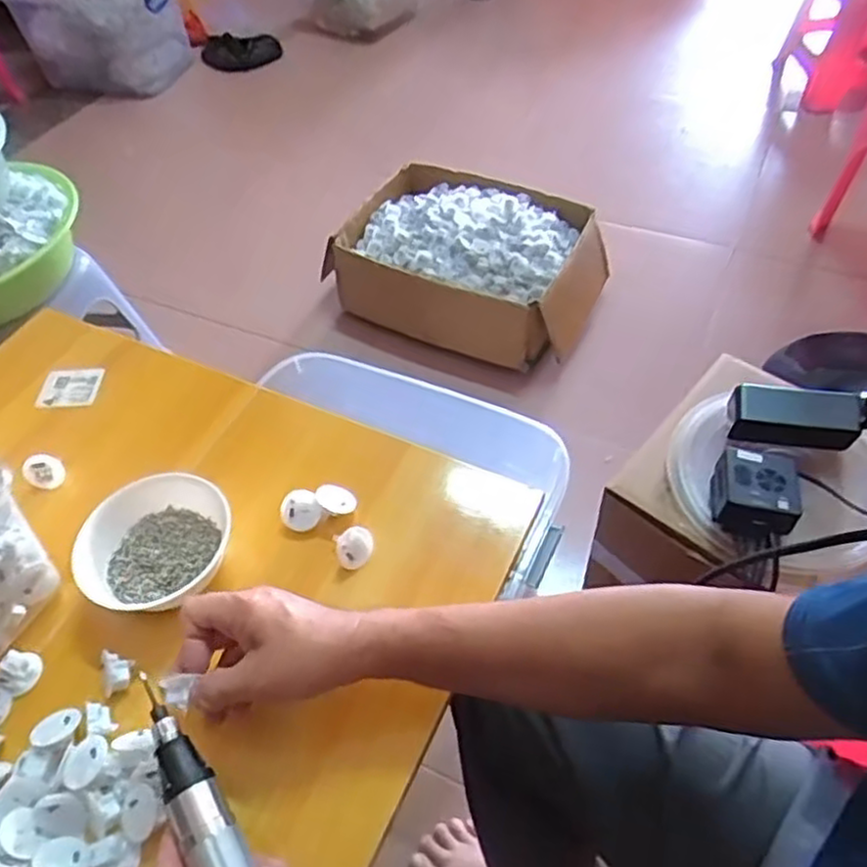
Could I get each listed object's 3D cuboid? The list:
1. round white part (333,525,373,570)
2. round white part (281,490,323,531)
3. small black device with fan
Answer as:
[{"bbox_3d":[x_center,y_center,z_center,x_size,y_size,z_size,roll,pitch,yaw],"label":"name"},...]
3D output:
[{"bbox_3d":[-0.065,0.092,0.586,0.032,0.032,0.015,-27,11,-4],"label":"round white part"},{"bbox_3d":[-0.112,0.065,0.603,0.031,0.023,0.031,-2,52,3],"label":"round white part"},{"bbox_3d":[0.342,0.063,0.760,0.078,0.048,0.084,9,53,11],"label":"small black device with fan"}]

